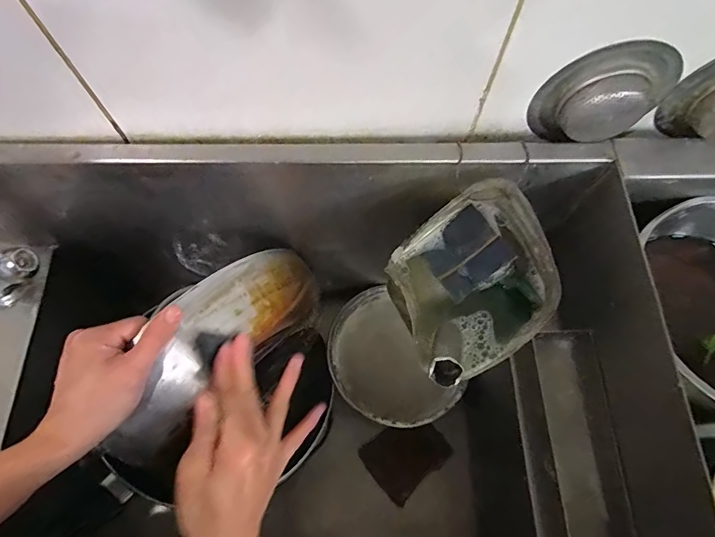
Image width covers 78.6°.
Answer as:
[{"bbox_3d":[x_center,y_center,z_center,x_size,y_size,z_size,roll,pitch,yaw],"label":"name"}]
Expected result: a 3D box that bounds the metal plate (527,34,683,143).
[{"bbox_3d":[0.200,-0.133,0.346,0.105,0.090,0.025,-3,69,-1],"label":"metal plate"}]

